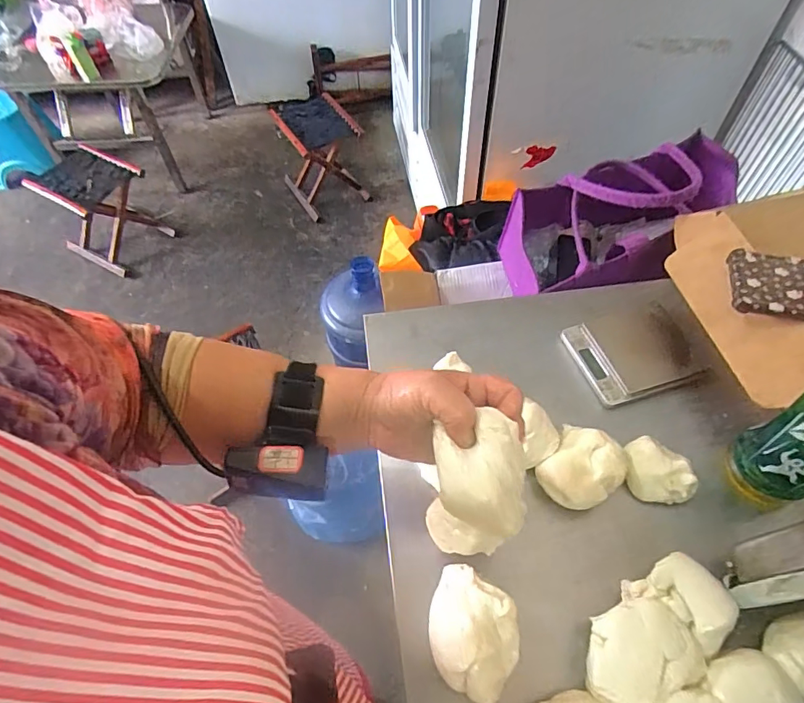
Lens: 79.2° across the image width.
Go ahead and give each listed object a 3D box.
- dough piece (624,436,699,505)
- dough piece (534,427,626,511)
[{"bbox_3d":[0.240,0.119,0.464,0.053,0.038,0.066,-31,60,-18],"label":"dough piece"},{"bbox_3d":[0.169,0.112,0.459,0.065,0.045,0.075,35,64,23],"label":"dough piece"}]

